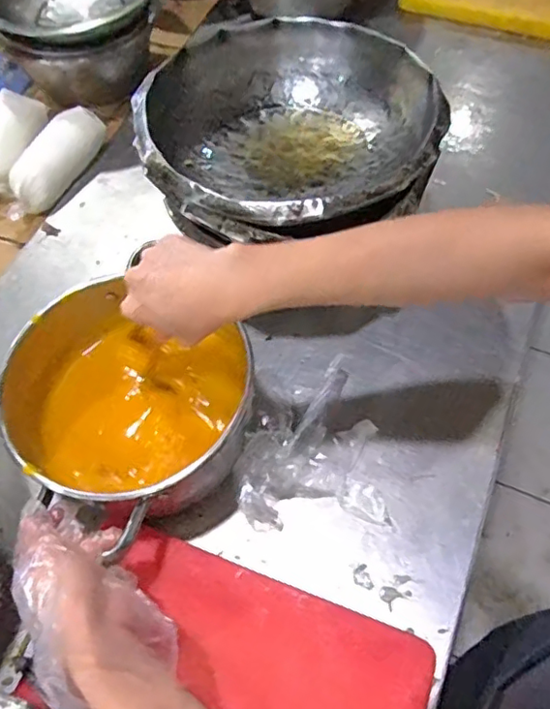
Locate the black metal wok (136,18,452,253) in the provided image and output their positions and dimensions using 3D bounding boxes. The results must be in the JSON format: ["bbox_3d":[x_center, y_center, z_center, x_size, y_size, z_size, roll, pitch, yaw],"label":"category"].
[{"bbox_3d":[0.017,-0.209,0.556,0.267,0.088,0.278,-1,61,2],"label":"black metal wok"}]

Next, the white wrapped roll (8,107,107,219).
[{"bbox_3d":[-0.286,-0.247,0.730,0.074,0.061,0.158,19,64,13],"label":"white wrapped roll"}]

